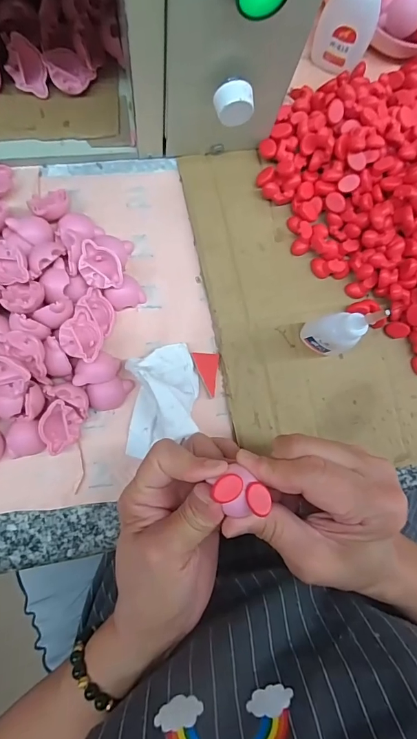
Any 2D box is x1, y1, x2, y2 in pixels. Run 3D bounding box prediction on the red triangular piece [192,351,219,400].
[{"bbox_3d":[-0.002,0.004,0.306,0.019,0.007,0.034,3,84,-7],"label":"red triangular piece"}]

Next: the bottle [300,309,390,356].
[{"bbox_3d":[0.094,-0.027,0.279,0.026,0.086,0.028,-17,86,-9],"label":"bottle"}]

